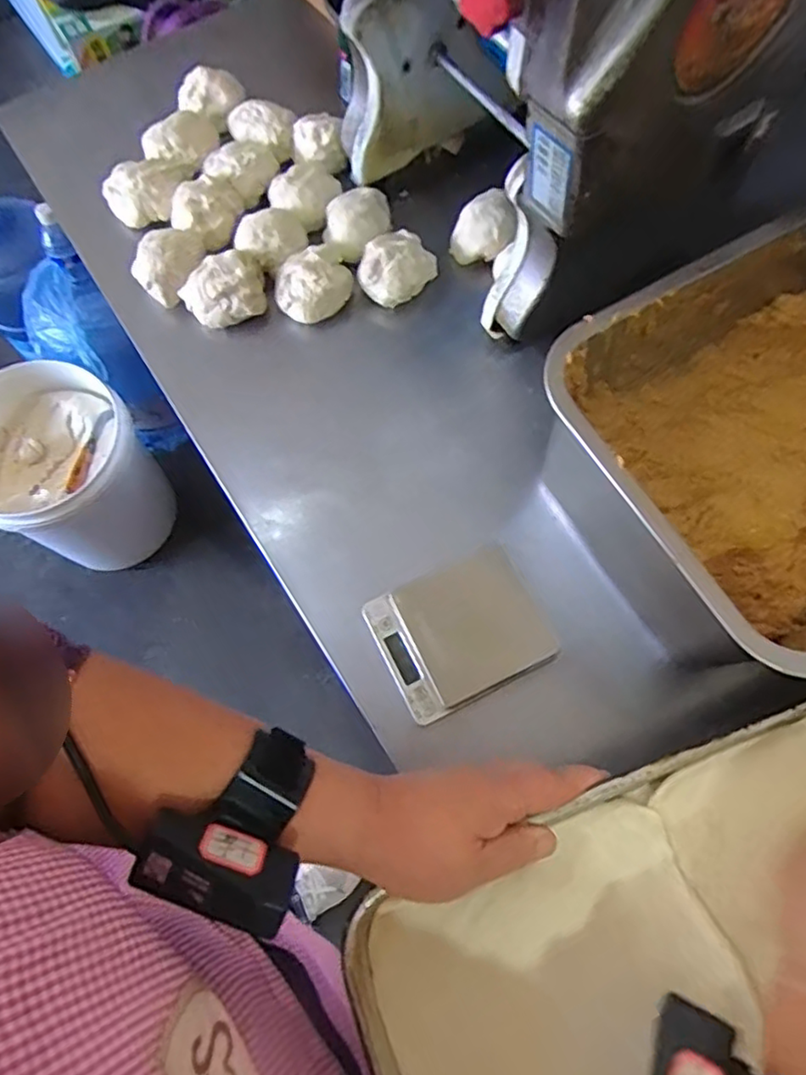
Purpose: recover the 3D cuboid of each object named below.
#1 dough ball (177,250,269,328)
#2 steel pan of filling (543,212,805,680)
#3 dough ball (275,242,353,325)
[{"bbox_3d":[-0.168,-0.232,0.600,0.078,0.043,0.060,-26,72,-9],"label":"dough ball"},{"bbox_3d":[0.293,-0.072,0.482,0.334,0.164,0.255,-31,73,-11],"label":"steel pan of filling"},{"bbox_3d":[-0.086,-0.240,0.603,0.074,0.037,0.067,-35,74,-12],"label":"dough ball"}]

